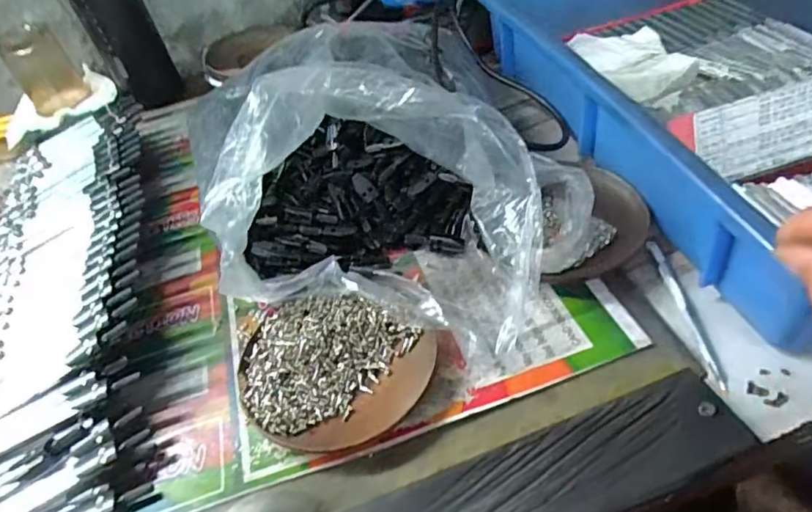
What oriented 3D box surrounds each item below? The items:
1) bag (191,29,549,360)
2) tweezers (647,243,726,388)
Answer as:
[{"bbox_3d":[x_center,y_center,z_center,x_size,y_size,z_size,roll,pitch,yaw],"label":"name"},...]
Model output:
[{"bbox_3d":[-0.017,-0.062,0.353,0.196,0.115,0.187,0,44,14],"label":"bag"},{"bbox_3d":[0.167,0.032,0.331,0.009,0.007,0.106,-8,45,4],"label":"tweezers"}]

